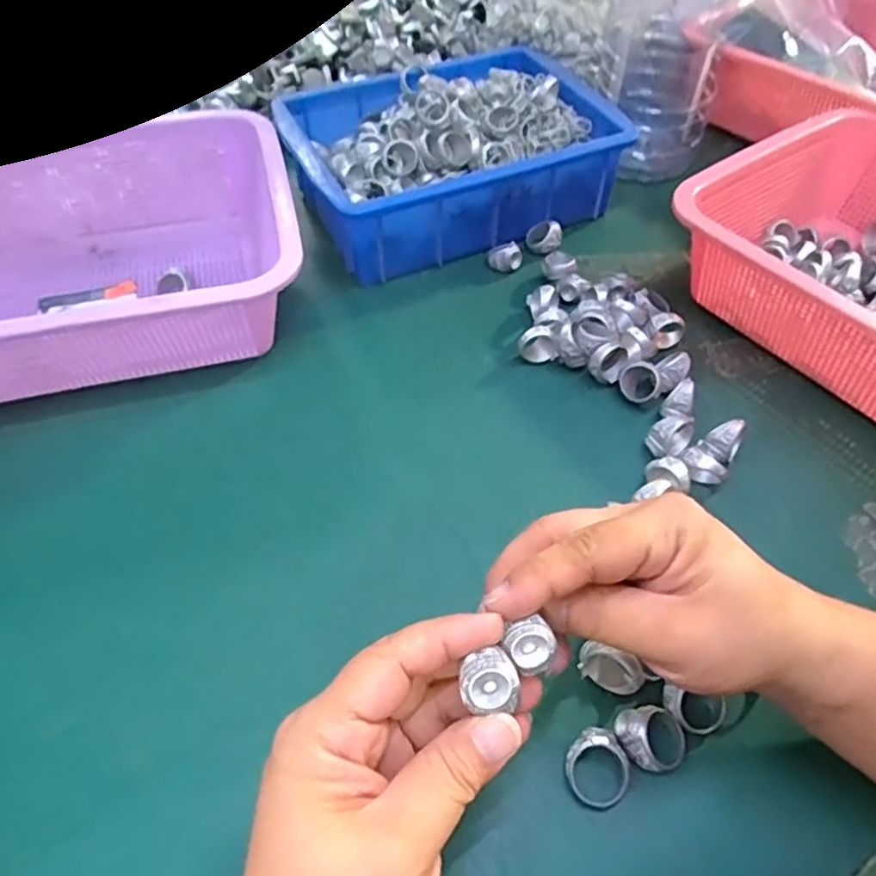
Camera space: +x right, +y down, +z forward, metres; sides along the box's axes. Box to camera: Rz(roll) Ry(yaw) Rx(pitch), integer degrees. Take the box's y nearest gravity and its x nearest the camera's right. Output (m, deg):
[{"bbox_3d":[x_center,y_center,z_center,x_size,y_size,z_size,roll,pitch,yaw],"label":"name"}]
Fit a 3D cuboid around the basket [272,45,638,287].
[{"bbox_3d":[0.006,-0.228,0.526,0.248,0.074,0.188,-22,56,-16],"label":"basket"}]

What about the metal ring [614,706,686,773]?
[{"bbox_3d":[0.094,0.132,0.286,0.029,0.015,0.026,-9,53,-7],"label":"metal ring"}]

